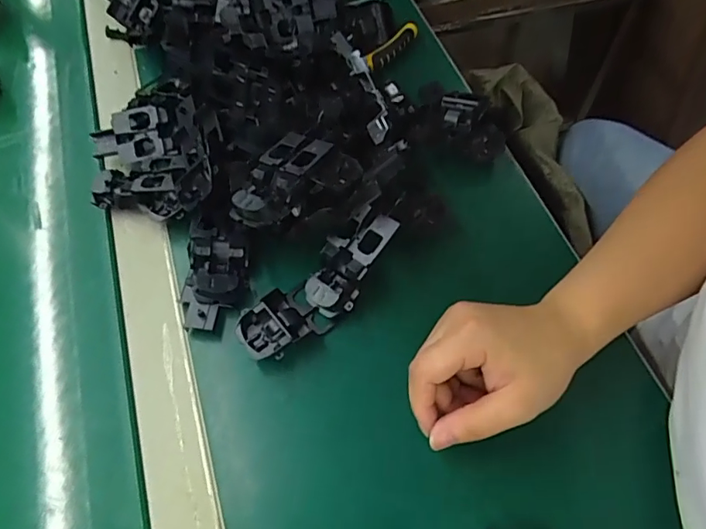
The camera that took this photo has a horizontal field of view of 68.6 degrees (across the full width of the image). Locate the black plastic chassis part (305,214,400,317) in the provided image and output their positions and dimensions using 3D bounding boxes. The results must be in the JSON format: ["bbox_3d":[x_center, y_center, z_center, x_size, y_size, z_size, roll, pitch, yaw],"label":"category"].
[{"bbox_3d":[0.000,0.000,0.361,0.034,0.015,0.081,43,103,21],"label":"black plastic chassis part"}]

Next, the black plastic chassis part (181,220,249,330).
[{"bbox_3d":[-0.101,0.011,0.371,0.040,0.033,0.069,9,60,4],"label":"black plastic chassis part"}]

